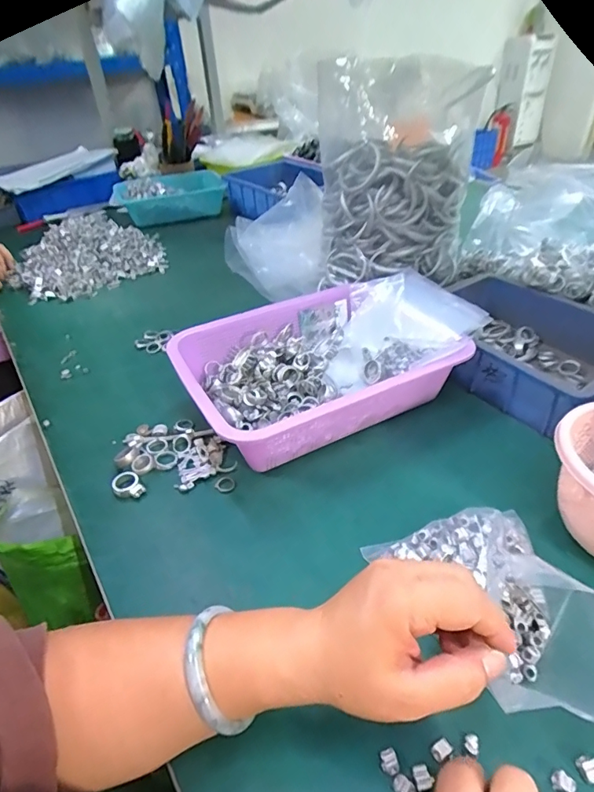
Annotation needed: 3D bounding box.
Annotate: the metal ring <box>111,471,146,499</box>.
[{"bbox_3d":[-0.170,0.091,0.459,0.026,0.014,0.030,-25,41,-28],"label":"metal ring"}]

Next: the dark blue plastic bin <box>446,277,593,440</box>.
[{"bbox_3d":[0.279,-0.058,0.580,0.187,0.083,0.255,-22,41,-22],"label":"dark blue plastic bin"}]

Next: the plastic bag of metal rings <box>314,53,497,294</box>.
[{"bbox_3d":[0.131,-0.296,0.631,0.211,0.261,0.121,5,40,11],"label":"plastic bag of metal rings"}]

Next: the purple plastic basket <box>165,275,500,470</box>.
[{"bbox_3d":[0.039,-0.038,0.549,0.331,0.096,0.218,-20,40,-21],"label":"purple plastic basket"}]

